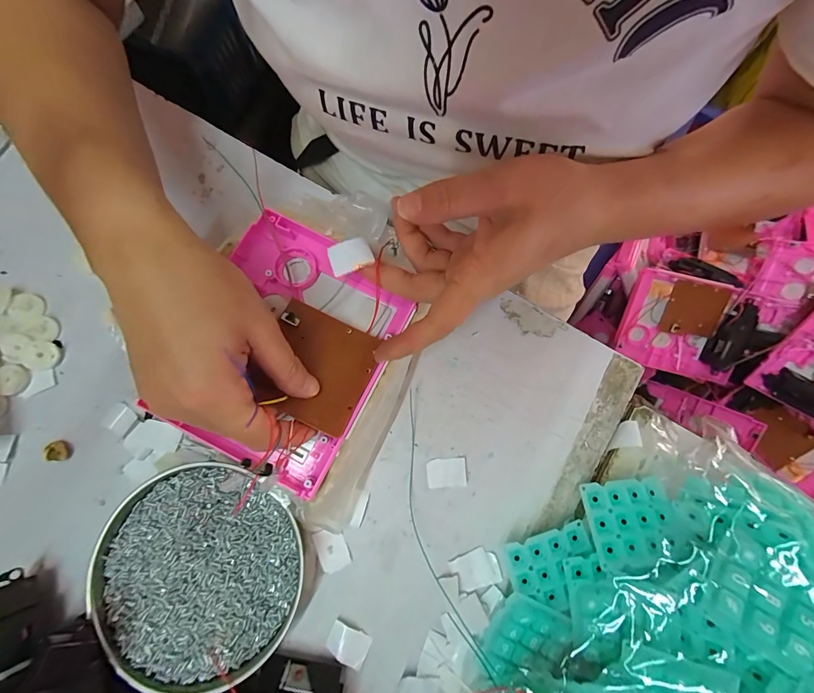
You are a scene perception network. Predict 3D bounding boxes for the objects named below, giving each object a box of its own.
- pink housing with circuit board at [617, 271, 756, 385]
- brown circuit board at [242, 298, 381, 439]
[{"bbox_3d":[0.388,-0.028,0.507,0.154,0.031,0.131,15,103,7],"label":"pink housing with circuit board"},{"bbox_3d":[-0.062,0.013,0.242,0.071,0.017,0.071,23,78,4],"label":"brown circuit board"}]

